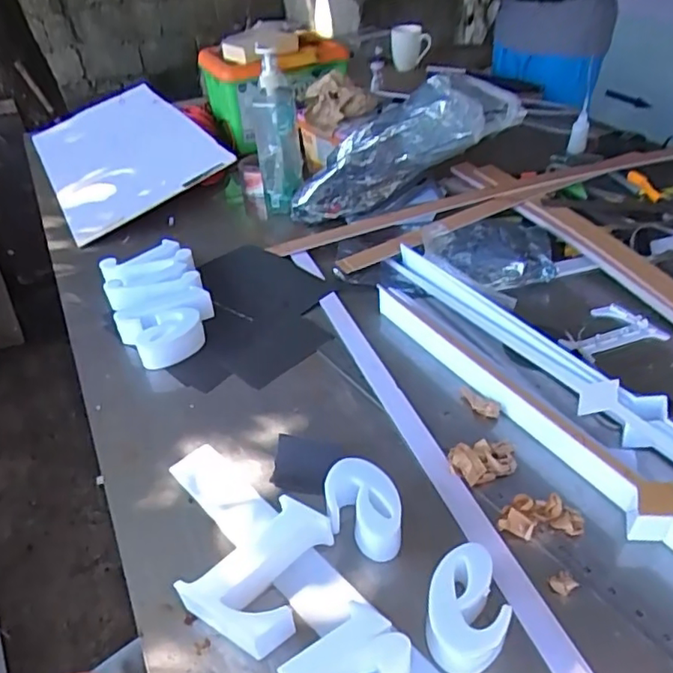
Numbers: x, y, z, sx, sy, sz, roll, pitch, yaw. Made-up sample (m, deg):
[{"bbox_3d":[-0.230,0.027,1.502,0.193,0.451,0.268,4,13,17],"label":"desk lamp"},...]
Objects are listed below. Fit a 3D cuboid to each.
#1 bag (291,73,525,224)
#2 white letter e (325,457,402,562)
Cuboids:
[{"bbox_3d":[0.102,-0.325,1.009,0.394,0.136,0.134,-24,34,25],"label":"bag"},{"bbox_3d":[0.025,0.167,0.571,0.066,0.045,0.094,-9,39,-8],"label":"white letter e"}]

